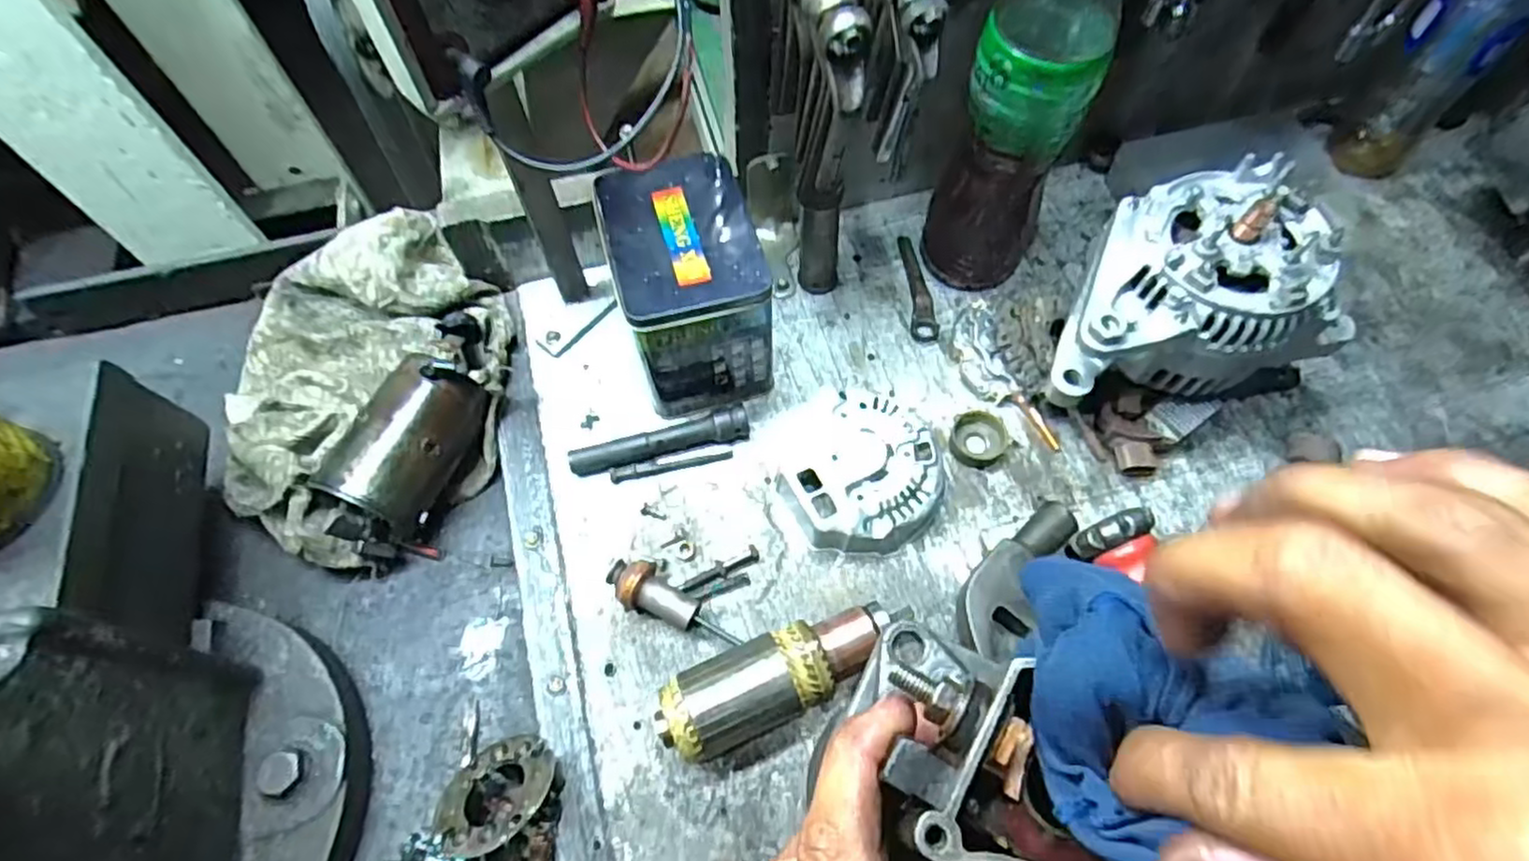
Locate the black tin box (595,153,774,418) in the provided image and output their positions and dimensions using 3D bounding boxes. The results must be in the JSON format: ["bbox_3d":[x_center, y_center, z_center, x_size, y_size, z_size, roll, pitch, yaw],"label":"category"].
[{"bbox_3d":[-0.052,-0.097,0.507,0.094,0.130,0.124,-17,64,-9],"label":"black tin box"}]

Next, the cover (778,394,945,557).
[{"bbox_3d":[0.067,0.030,0.493,0.106,0.036,0.103,-30,67,-15],"label":"cover"}]

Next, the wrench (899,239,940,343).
[{"bbox_3d":[0.124,-0.118,0.582,0.019,0.011,0.106,-2,63,-1],"label":"wrench"}]

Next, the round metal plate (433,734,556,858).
[{"bbox_3d":[-0.154,0.208,0.416,0.068,0.012,0.069,-16,27,9],"label":"round metal plate"}]

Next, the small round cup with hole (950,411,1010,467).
[{"bbox_3d":[0.153,0.005,0.514,0.041,0.013,0.037,-30,66,-15],"label":"small round cup with hole"}]

